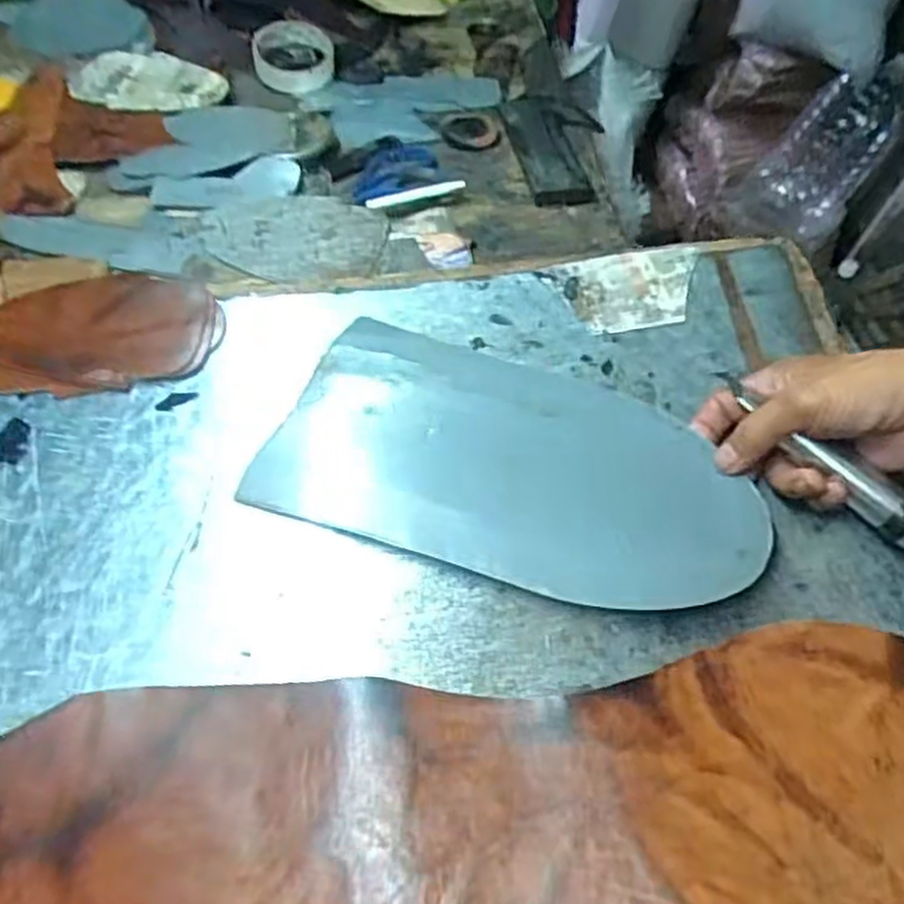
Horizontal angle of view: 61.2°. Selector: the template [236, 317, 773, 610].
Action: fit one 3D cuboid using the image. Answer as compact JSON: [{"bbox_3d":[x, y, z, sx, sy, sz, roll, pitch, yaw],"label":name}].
[{"bbox_3d":[0.035,0.004,0.479,0.299,0.010,0.160,15,57,17],"label":"template"}]

